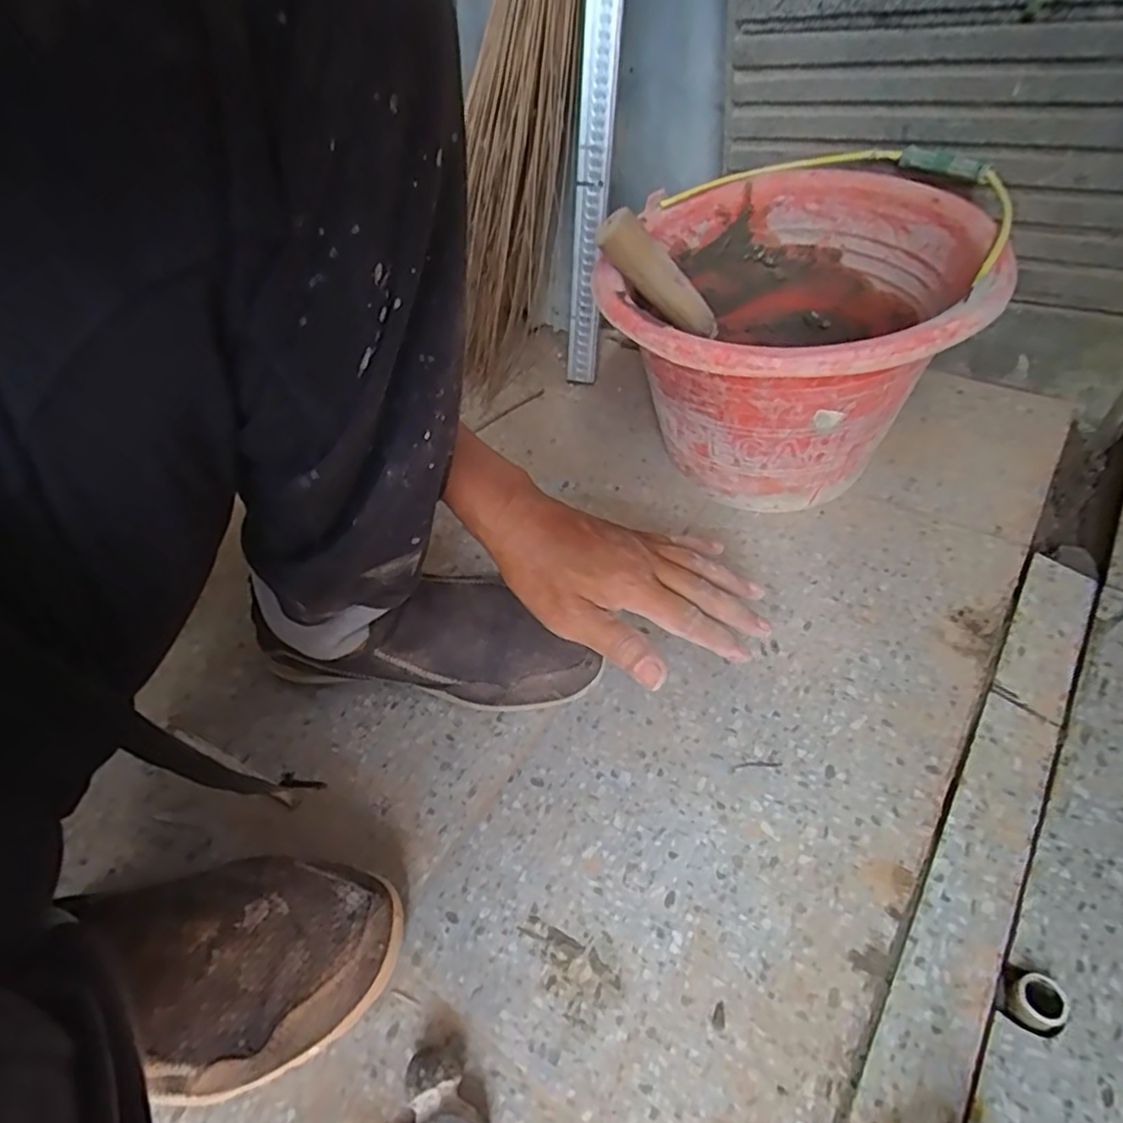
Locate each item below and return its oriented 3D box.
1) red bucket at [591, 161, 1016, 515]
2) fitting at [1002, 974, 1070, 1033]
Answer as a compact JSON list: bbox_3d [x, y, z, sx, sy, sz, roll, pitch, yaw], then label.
[{"bbox_3d":[0.181,-0.175,0.550,0.285,0.196,0.291,-3,50,3],"label":"red bucket"},{"bbox_3d":[0.251,0.231,0.339,0.027,0.012,0.024,17,53,23],"label":"fitting"}]

